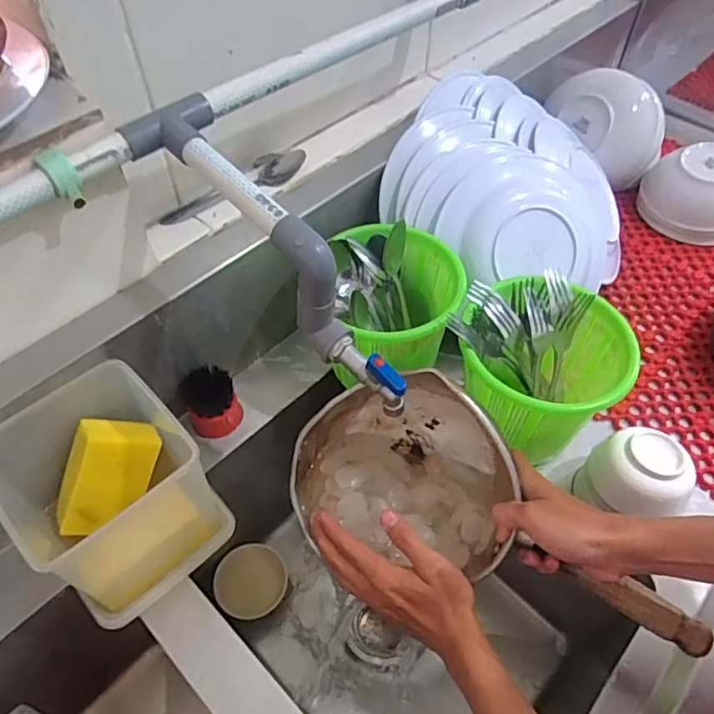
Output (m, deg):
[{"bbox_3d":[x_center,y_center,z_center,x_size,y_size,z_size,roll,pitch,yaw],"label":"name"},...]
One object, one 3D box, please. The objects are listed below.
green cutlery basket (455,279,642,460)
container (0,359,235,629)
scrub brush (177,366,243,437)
[{"bbox_3d":[0.179,0.022,0.570,0.146,0.143,0.161,26,57,18],"label":"green cutlery basket"},{"bbox_3d":[-0.214,0.123,0.495,0.142,0.154,0.150,35,60,23],"label":"container"},{"bbox_3d":[-0.157,0.046,0.607,0.054,0.068,0.049,-29,58,-20],"label":"scrub brush"}]

